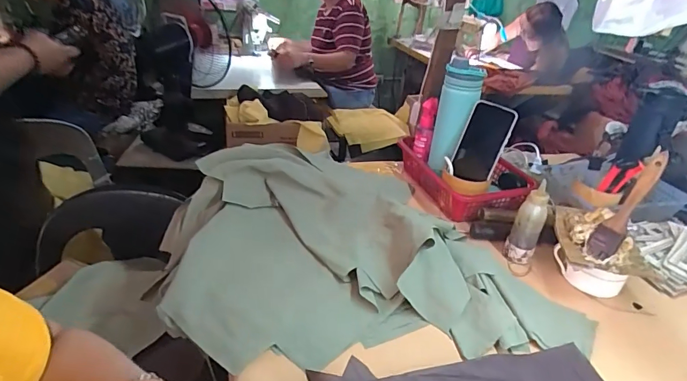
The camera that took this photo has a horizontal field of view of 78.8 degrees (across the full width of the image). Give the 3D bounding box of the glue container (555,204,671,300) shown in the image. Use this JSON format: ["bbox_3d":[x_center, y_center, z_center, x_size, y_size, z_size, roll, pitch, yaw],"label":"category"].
[{"bbox_3d":[0.387,0.095,0.636,0.117,0.109,0.123,10,30,8],"label":"glue container"}]

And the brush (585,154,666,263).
[{"bbox_3d":[0.399,0.021,0.589,0.017,0.170,0.036,22,10,-46],"label":"brush"}]

